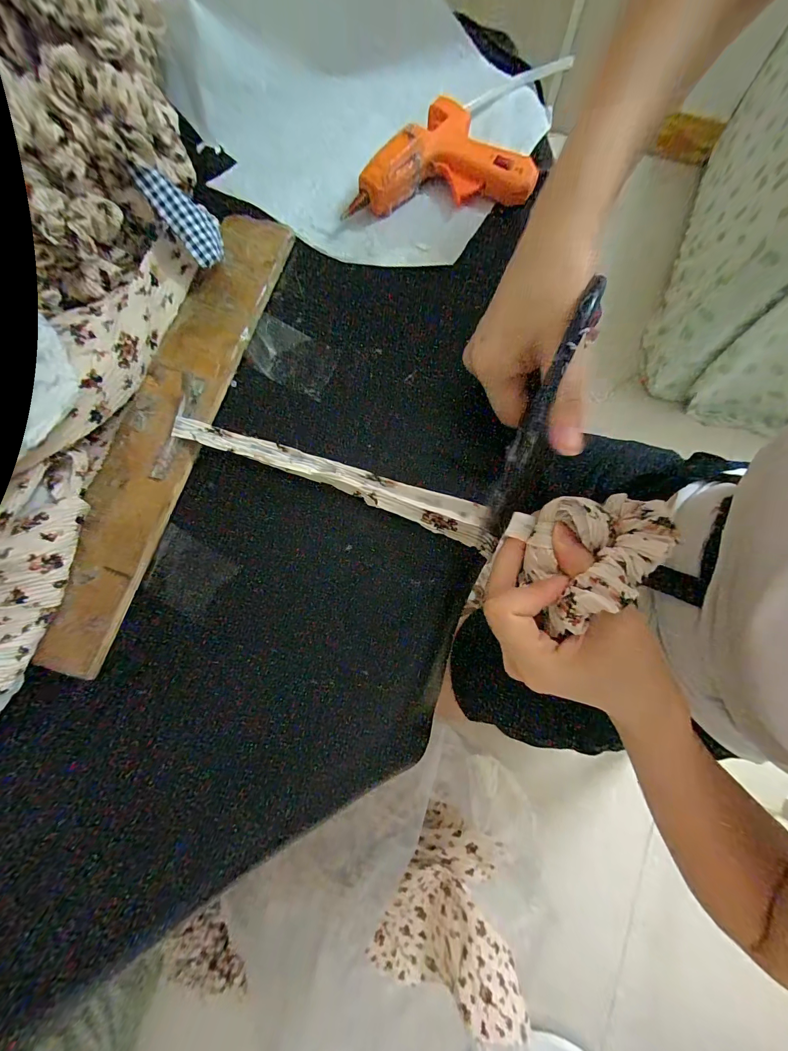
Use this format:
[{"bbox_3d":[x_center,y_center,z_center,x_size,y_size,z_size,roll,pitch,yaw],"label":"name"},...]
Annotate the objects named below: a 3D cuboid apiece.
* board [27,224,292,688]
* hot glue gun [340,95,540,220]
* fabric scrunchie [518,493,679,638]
[{"bbox_3d":[-0.166,-0.082,0.273,0.063,0.009,0.359,16,78,5],"label":"board"},{"bbox_3d":[0.037,-0.321,0.321,0.157,0.027,0.089,-6,77,0],"label":"hot glue gun"},{"bbox_3d":[0.113,0.010,0.211,0.088,0.035,0.060,-32,78,-5],"label":"fabric scrunchie"}]

